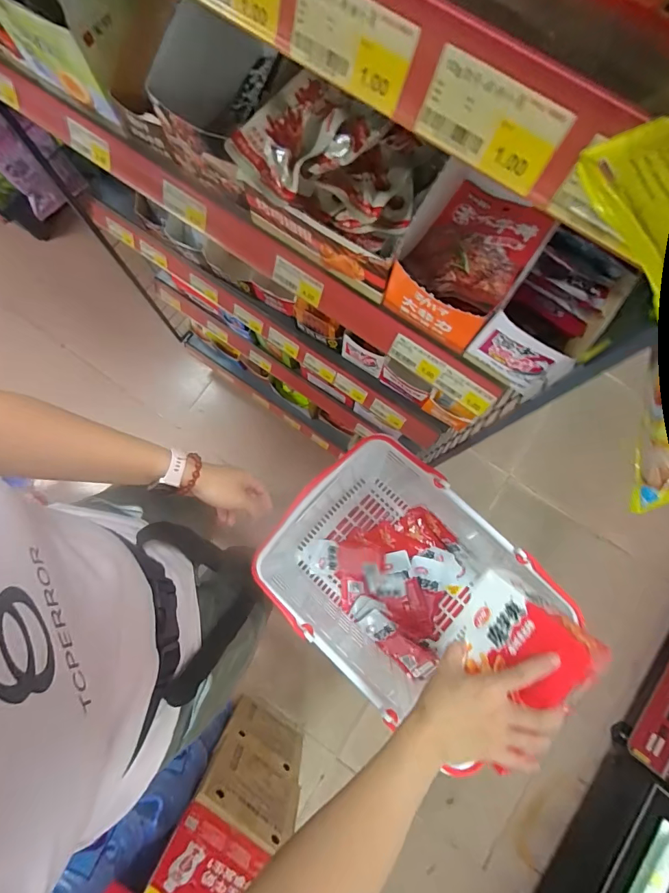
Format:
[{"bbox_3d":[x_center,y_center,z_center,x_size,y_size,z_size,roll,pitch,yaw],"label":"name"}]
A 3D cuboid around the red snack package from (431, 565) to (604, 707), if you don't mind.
[{"bbox_3d":[0.197,0.222,0.446,0.032,0.150,0.115,26,92,-39],"label":"red snack package"}]

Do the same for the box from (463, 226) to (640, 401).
[{"bbox_3d":[0.182,-0.112,0.348,0.067,0.082,0.099,40,81,7],"label":"box"}]

